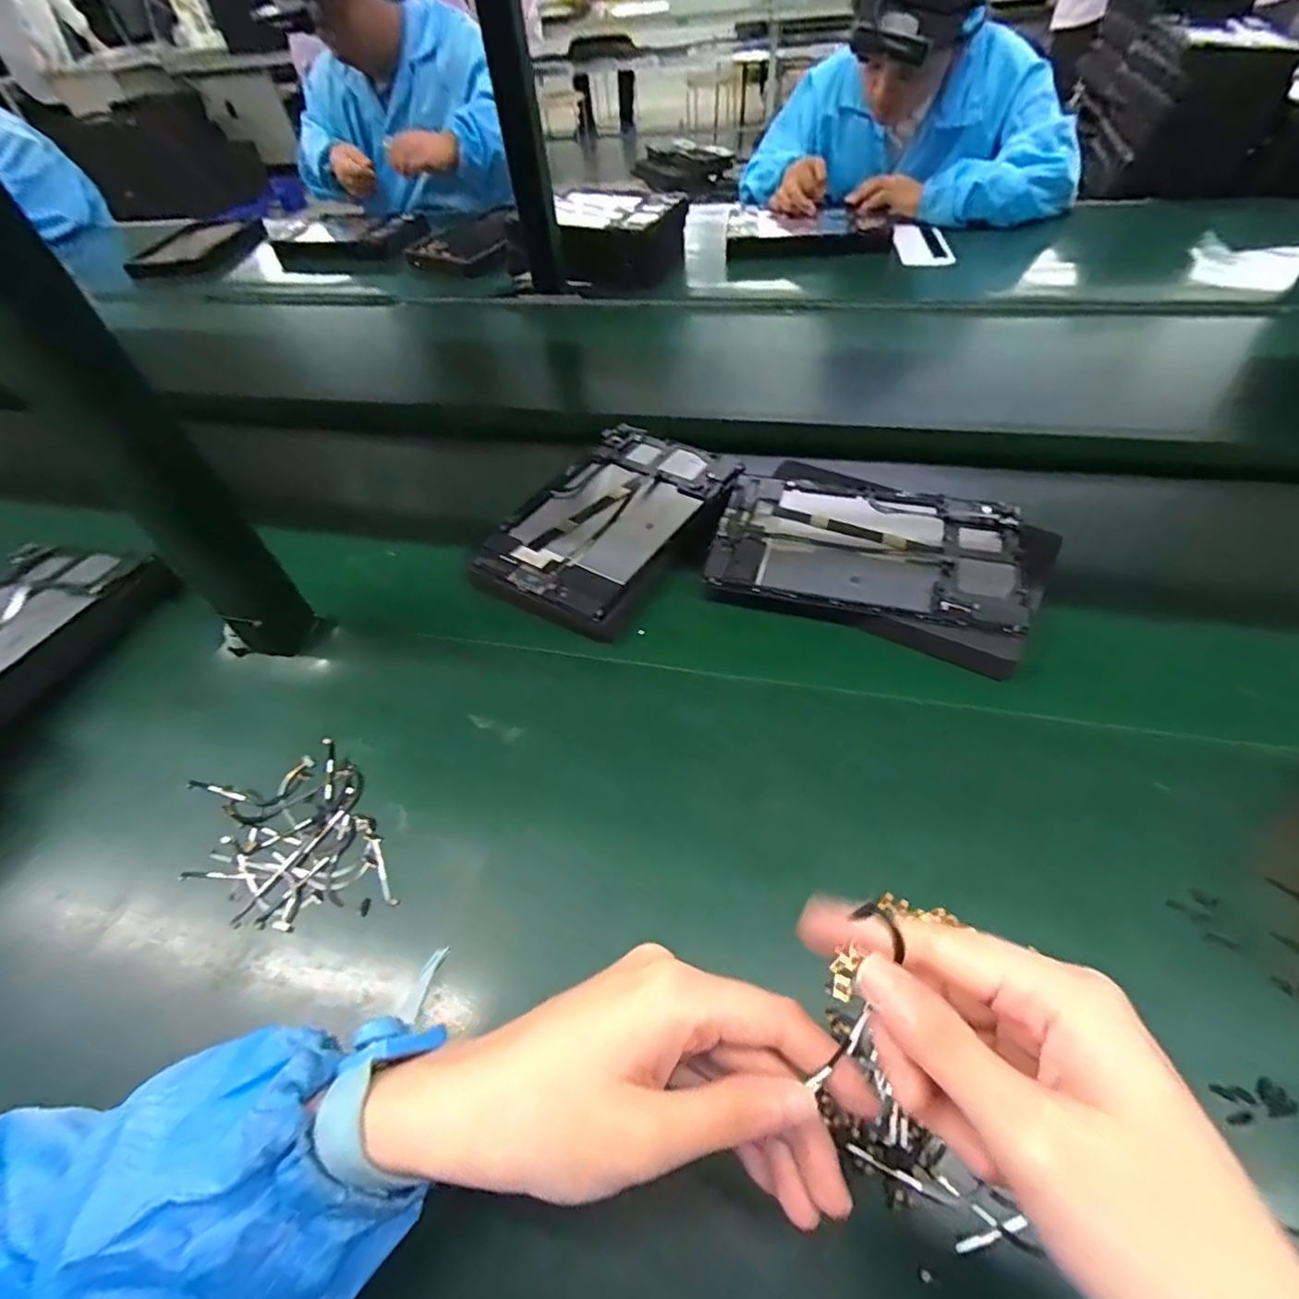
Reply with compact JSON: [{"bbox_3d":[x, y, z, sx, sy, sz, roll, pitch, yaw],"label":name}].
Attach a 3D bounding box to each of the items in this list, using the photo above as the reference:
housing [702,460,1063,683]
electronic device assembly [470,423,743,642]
[{"bbox_3d":[0.185,-0.079,0.515,0.251,0.020,0.178,16,54,18],"label":"housing"},{"bbox_3d":[-0.035,-0.124,0.569,0.158,0.010,0.253,24,57,24],"label":"electronic device assembly"}]

